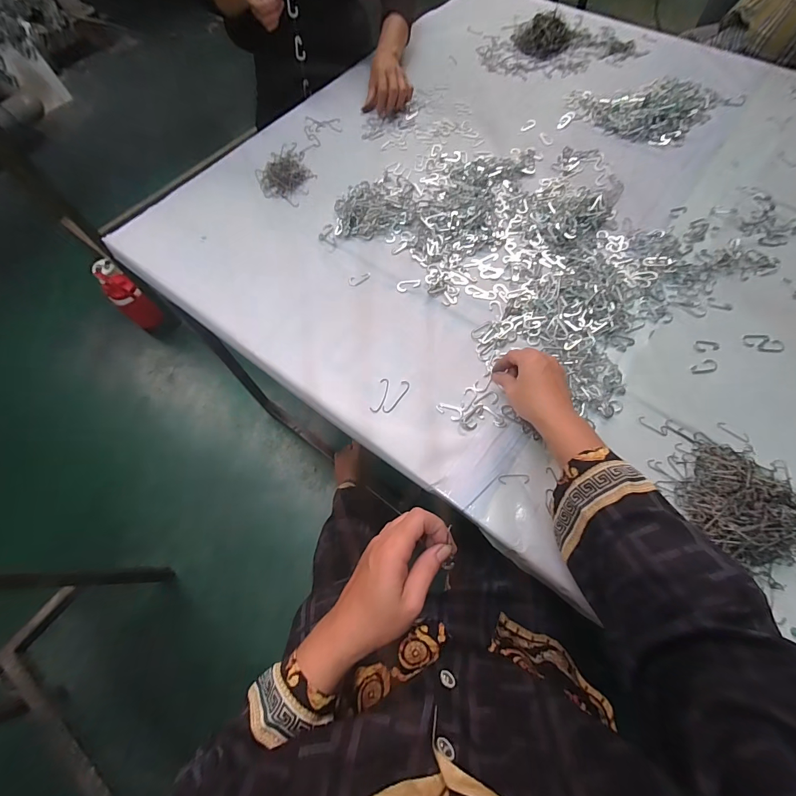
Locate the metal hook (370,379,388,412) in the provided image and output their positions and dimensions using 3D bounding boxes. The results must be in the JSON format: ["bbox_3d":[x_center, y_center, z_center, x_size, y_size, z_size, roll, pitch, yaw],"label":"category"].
[{"bbox_3d":[-0.023,-0.003,0.497,0.015,0.004,0.052,17,66,10],"label":"metal hook"}]

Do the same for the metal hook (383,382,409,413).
[{"bbox_3d":[-0.002,-0.002,0.496,0.013,0.004,0.054,29,69,15],"label":"metal hook"}]

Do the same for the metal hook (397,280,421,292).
[{"bbox_3d":[0.017,-0.175,0.573,0.036,0.004,0.022,-1,64,2],"label":"metal hook"}]

